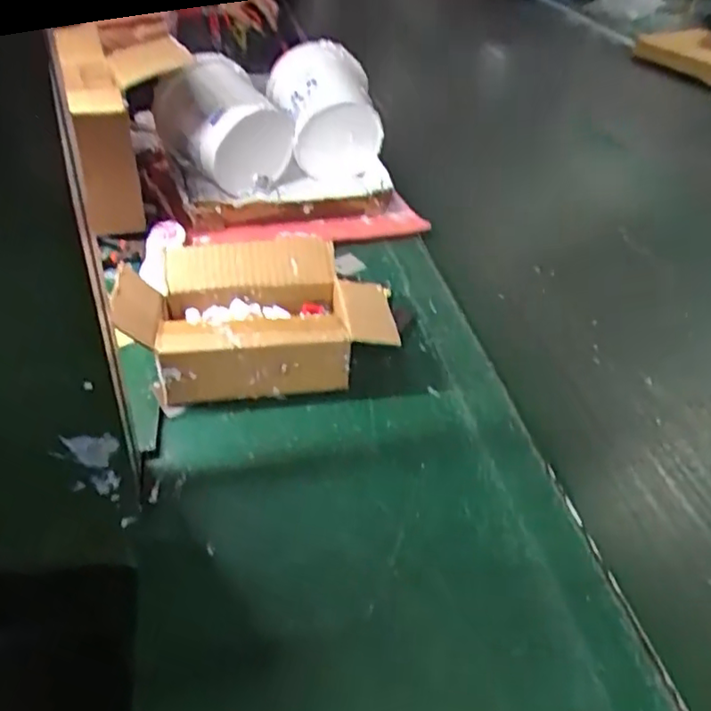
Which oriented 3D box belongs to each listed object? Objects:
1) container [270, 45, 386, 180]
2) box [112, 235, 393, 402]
[{"bbox_3d":[-0.038,-0.290,0.767,0.132,0.126,0.151,1,40,-6],"label":"container"},{"bbox_3d":[-0.083,-0.031,0.529,0.204,0.071,0.136,-8,42,-16],"label":"box"}]

